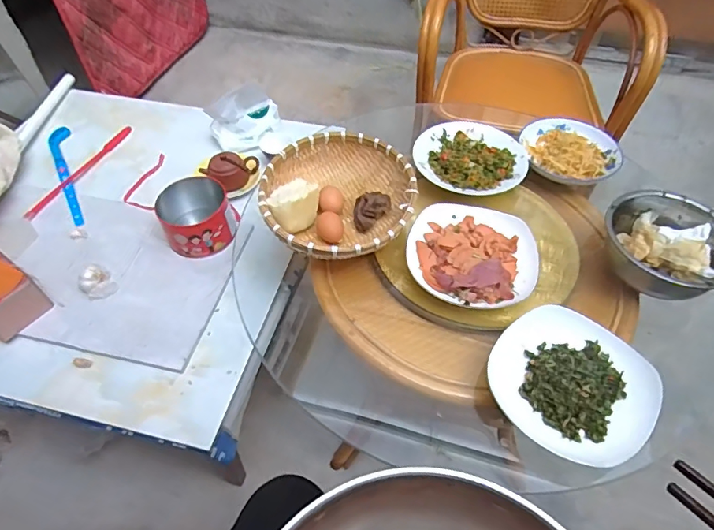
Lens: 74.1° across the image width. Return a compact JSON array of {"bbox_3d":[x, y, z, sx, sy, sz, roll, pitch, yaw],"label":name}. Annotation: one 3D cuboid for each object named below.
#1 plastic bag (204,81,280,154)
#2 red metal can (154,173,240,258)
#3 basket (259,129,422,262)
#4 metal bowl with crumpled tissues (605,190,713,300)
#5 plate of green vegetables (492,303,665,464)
[{"bbox_3d":[-0.259,-0.335,1.097,0.160,0.126,0.073,-11,52,-8],"label":"plastic bag"},{"bbox_3d":[-0.306,-0.088,0.909,0.124,0.087,0.132,0,51,0],"label":"red metal can"},{"bbox_3d":[-0.031,-0.102,0.760,0.230,0.080,0.242,0,51,0],"label":"basket"},{"bbox_3d":[0.466,-0.027,0.704,0.156,0.067,0.179,-20,53,-15],"label":"metal bowl with crumpled tissues"},{"bbox_3d":[0.264,0.142,0.582,0.174,0.038,0.186,-36,59,-26],"label":"plate of green vegetables"}]

